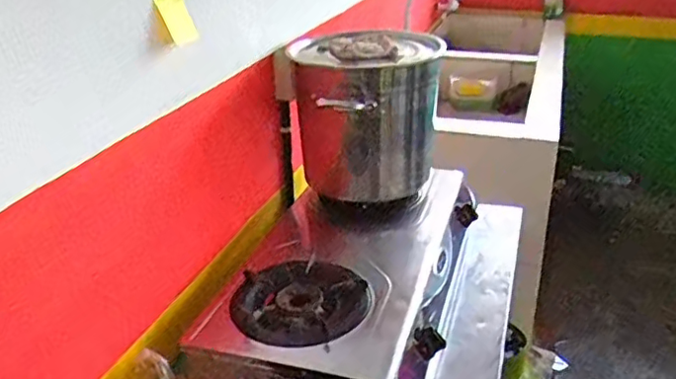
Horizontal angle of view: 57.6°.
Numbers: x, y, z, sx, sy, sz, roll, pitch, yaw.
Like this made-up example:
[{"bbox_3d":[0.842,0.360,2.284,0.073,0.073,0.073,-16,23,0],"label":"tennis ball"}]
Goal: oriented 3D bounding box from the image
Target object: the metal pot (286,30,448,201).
[{"bbox_3d":[0.055,-0.140,1.219,0.242,0.304,0.207,-22,32,-35],"label":"metal pot"}]

